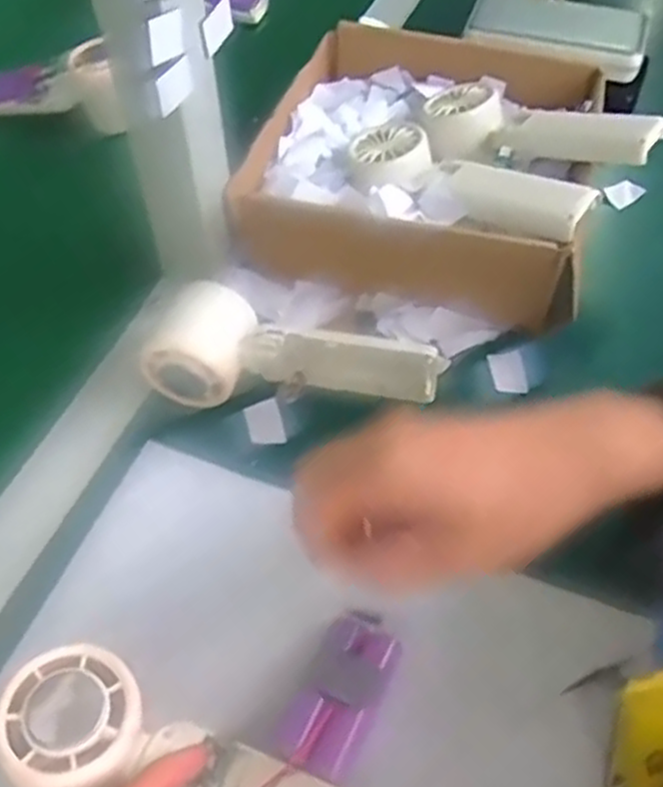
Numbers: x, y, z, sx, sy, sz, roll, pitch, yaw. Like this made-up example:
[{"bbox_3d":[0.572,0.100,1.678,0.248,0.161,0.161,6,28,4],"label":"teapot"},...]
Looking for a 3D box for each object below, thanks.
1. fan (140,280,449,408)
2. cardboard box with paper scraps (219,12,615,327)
[{"bbox_3d":[-0.022,-0.025,0.458,0.170,0.055,0.060,1,56,0],"label":"fan"},{"bbox_3d":[0.063,-0.163,0.530,0.223,0.068,0.235,12,57,7],"label":"cardboard box with paper scraps"}]

